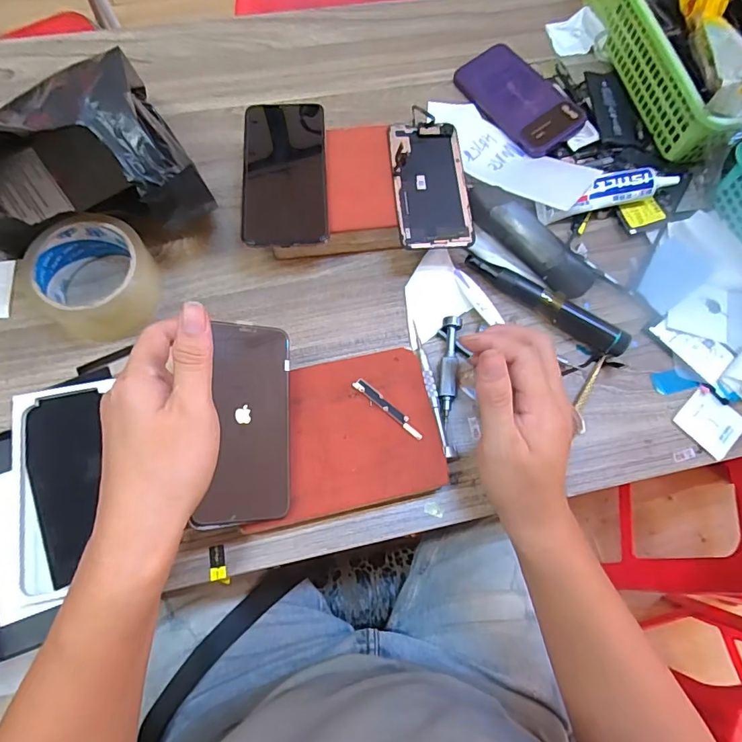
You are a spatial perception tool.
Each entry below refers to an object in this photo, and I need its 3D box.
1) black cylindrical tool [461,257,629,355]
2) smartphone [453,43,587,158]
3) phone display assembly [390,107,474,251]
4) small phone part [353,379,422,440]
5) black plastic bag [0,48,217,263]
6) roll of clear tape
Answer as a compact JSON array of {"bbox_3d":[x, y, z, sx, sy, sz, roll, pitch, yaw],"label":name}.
[{"bbox_3d":[0.163,-0.064,0.450,0.161,0.026,0.022,36,73,8],"label":"black cylindrical tool"},{"bbox_3d":[0.158,-0.296,0.523,0.073,0.015,0.143,-36,77,-14],"label":"smartphone"},{"bbox_3d":[0.055,-0.180,0.450,0.068,0.010,0.143,-3,72,-4],"label":"phone display assembly"},{"bbox_3d":[0.014,0.029,0.378,0.066,0.004,0.009,41,74,10],"label":"small phone part"},{"bbox_3d":[-0.255,-0.177,0.401,0.179,0.145,0.195,-27,75,-12],"label":"black plastic bag"},{"bbox_3d":[-0.234,-0.080,0.416,0.092,0.056,0.096,1,71,-3],"label":"roll of clear tape"}]

